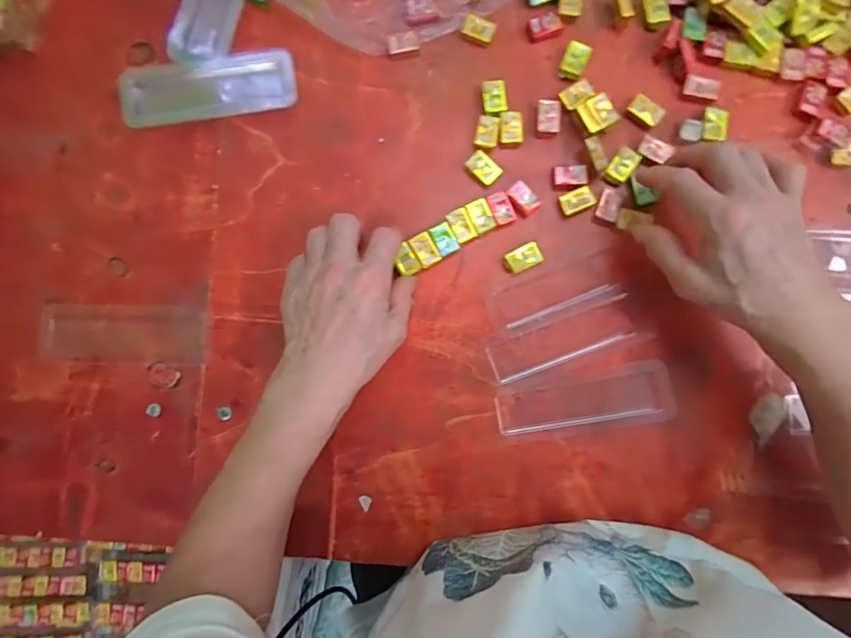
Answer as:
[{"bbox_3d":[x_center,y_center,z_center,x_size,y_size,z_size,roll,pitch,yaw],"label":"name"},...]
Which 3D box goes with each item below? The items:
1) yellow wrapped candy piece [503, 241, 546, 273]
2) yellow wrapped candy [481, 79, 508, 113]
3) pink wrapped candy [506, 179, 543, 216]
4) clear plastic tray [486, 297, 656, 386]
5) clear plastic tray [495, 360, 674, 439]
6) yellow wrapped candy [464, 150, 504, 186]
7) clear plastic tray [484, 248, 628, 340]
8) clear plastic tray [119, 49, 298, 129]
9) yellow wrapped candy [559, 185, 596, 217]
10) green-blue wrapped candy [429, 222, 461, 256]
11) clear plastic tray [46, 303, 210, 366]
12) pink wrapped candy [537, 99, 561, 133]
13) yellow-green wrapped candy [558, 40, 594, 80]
[{"bbox_3d":[0.077,-0.048,0.356,0.030,0.007,0.018,-25,87,1],"label":"yellow wrapped candy piece"},{"bbox_3d":[0.055,-0.178,0.363,0.019,0.007,0.027,-7,87,2],"label":"yellow wrapped candy"},{"bbox_3d":[0.078,-0.095,0.357,0.017,0.005,0.026,-42,87,0],"label":"pink wrapped candy"},{"bbox_3d":[0.112,0.017,0.350,0.125,0.010,0.036,-18,87,1],"label":"clear plastic tray"},{"bbox_3d":[0.122,0.063,0.346,0.131,0.010,0.044,-8,87,2],"label":"clear plastic tray"},{"bbox_3d":[0.046,-0.120,0.359,0.028,0.007,0.018,45,90,3],"label":"yellow wrapped candy"},{"bbox_3d":[0.102,-0.021,0.358,0.105,0.008,0.044,-19,87,1],"label":"clear plastic tray"},{"bbox_3d":[-0.176,-0.186,0.367,0.141,0.008,0.041,-7,105,5],"label":"clear plastic tray"},{"bbox_3d":[0.120,-0.094,0.356,0.027,0.005,0.018,-24,87,1],"label":"yellow wrapped candy"},{"bbox_3d":[0.015,-0.063,0.356,0.017,0.004,0.024,-27,87,1],"label":"green-blue wrapped candy"},{"bbox_3d":[-0.239,0.011,0.360,0.125,0.018,0.046,3,87,2],"label":"clear plastic tray"},{"bbox_3d":[0.098,-0.161,0.358,0.018,0.004,0.026,1,87,2],"label":"pink wrapped candy"},{"bbox_3d":[0.119,-0.205,0.362,0.020,0.009,0.028,20,88,3],"label":"yellow-green wrapped candy"}]

